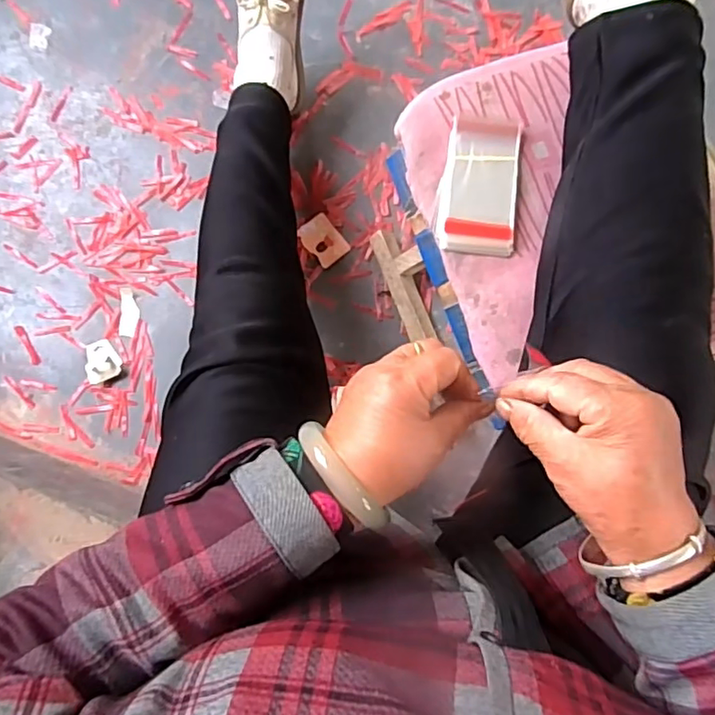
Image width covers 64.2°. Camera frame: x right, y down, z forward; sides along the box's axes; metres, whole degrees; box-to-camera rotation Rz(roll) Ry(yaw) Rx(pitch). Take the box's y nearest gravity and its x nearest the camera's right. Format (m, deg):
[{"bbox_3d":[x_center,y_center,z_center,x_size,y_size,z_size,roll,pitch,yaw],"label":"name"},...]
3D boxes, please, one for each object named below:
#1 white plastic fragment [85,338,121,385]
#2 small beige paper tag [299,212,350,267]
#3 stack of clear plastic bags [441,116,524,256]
[{"bbox_3d":[-0.349,0.003,0.773,0.047,0.018,0.058,-26,81,-5],"label":"white plastic fragment"},{"bbox_3d":[-0.047,-0.165,0.800,0.050,0.006,0.067,-39,82,-6],"label":"small beige paper tag"},{"bbox_3d":[0.113,-0.157,0.519,0.068,0.011,0.123,5,81,1],"label":"stack of clear plastic bags"}]

